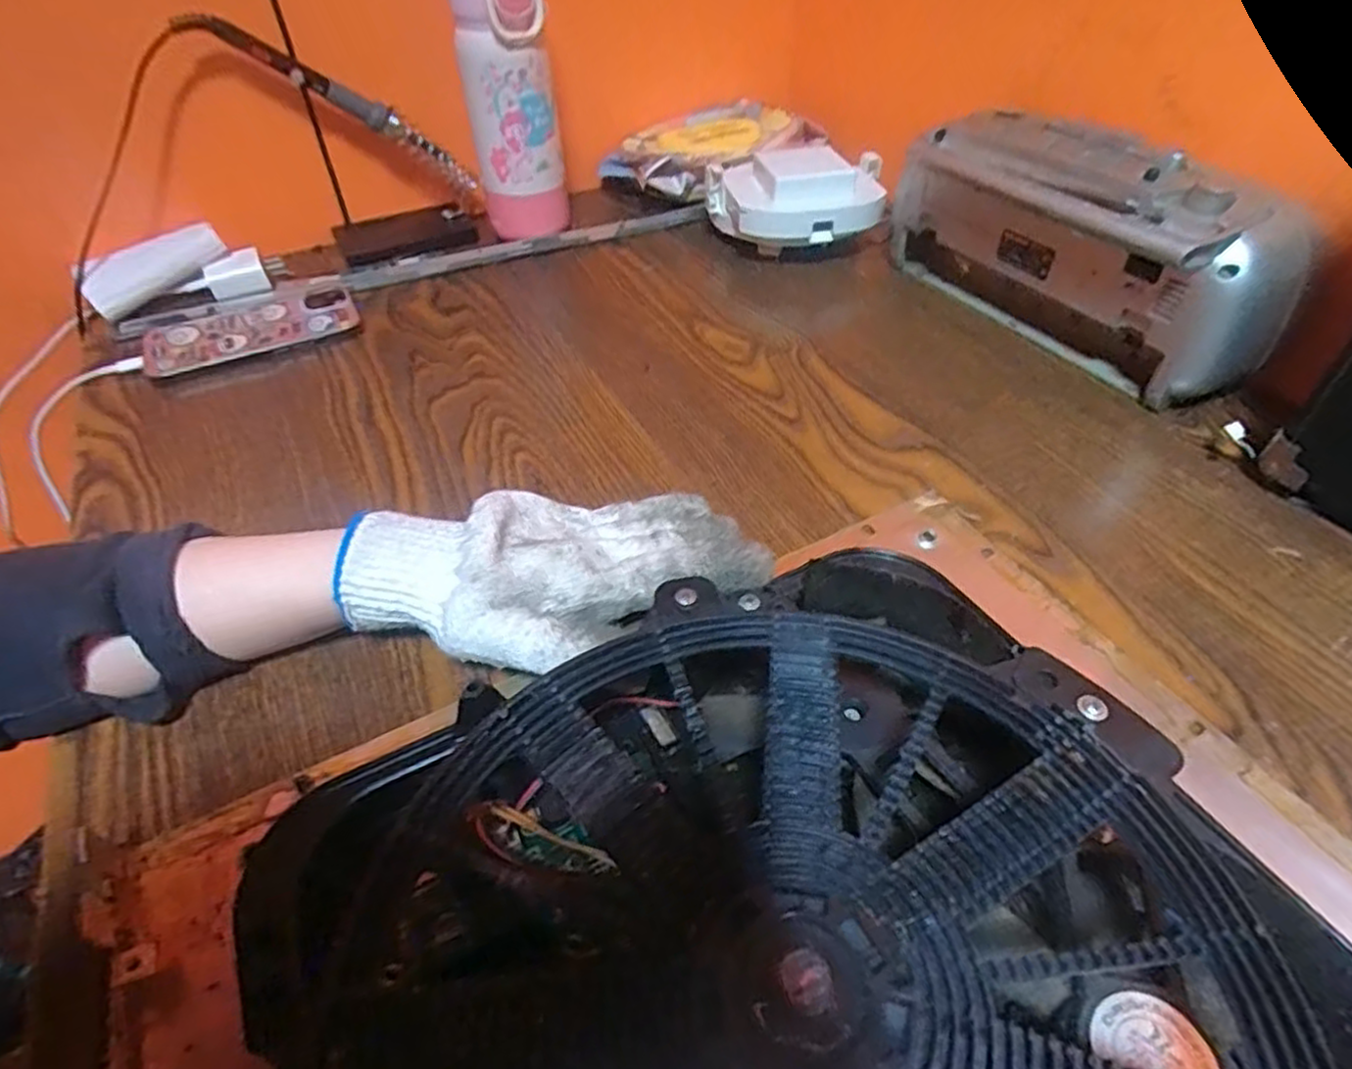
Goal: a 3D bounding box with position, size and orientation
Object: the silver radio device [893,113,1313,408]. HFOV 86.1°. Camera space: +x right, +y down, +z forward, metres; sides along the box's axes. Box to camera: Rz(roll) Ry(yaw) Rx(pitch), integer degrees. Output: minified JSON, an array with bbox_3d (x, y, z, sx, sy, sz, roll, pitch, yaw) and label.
[{"bbox_3d":[0.255,-0.187,0.479,0.075,0.122,0.257,-28,52,-21],"label":"silver radio device"}]

